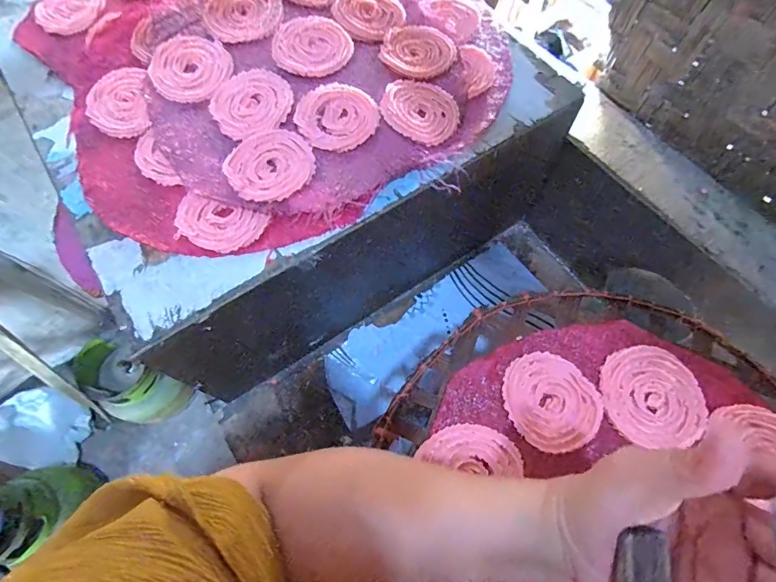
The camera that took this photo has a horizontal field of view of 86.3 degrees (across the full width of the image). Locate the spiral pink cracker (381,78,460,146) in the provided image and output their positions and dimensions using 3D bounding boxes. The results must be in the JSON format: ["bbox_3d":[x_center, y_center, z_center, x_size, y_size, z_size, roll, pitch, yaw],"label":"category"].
[{"bbox_3d":[0.035,-0.191,0.436,0.079,0.005,0.078,5,70,-14],"label":"spiral pink cracker"}]

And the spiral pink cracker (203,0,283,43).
[{"bbox_3d":[-0.167,-0.324,0.477,0.085,0.015,0.102,-22,67,-9],"label":"spiral pink cracker"}]

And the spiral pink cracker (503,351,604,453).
[{"bbox_3d":[0.136,0.090,0.346,0.075,0.005,0.078,0,65,1],"label":"spiral pink cracker"}]

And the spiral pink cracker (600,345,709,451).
[{"bbox_3d":[0.224,0.088,0.349,0.080,0.007,0.082,14,66,7],"label":"spiral pink cracker"}]

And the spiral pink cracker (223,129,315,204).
[{"bbox_3d":[-0.114,-0.123,0.402,0.080,0.009,0.079,0,65,1],"label":"spiral pink cracker"}]

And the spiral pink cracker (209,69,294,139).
[{"bbox_3d":[-0.141,-0.197,0.428,0.080,0.010,0.081,-20,67,-9],"label":"spiral pink cracker"}]

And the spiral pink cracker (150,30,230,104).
[{"bbox_3d":[-0.217,-0.246,0.452,0.083,0.013,0.098,-34,69,-14],"label":"spiral pink cracker"}]

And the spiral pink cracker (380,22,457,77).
[{"bbox_3d":[0.034,-0.276,0.473,0.085,0.006,0.087,-2,65,0],"label":"spiral pink cracker"}]

